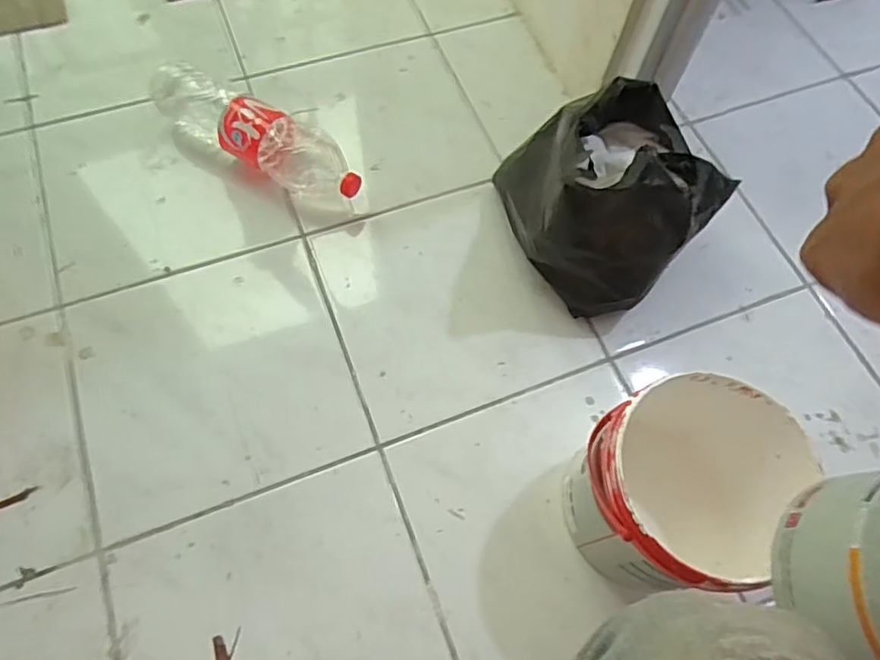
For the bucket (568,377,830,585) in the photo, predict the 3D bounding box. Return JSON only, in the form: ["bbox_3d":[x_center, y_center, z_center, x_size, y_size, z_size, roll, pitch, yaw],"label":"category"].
[{"bbox_3d":[0.228,0.140,0.582,0.181,0.186,0.213,13,65,3],"label":"bucket"}]

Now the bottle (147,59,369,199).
[{"bbox_3d":[-0.229,-0.257,0.772,0.279,0.076,0.079,28,65,9],"label":"bottle"}]

